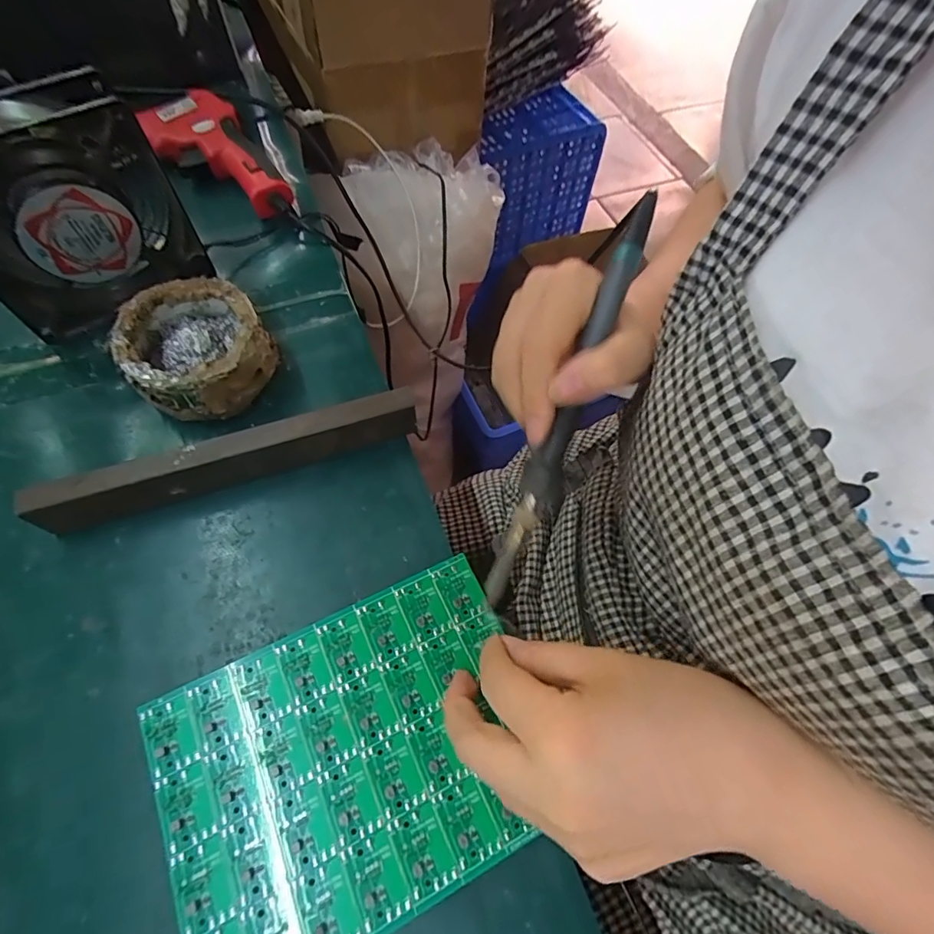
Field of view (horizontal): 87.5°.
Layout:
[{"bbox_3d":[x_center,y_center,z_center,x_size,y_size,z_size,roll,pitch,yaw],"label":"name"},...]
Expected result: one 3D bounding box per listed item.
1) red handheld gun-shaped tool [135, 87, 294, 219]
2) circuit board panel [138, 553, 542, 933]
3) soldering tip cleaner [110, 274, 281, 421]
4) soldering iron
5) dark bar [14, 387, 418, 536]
[{"bbox_3d":[-0.210,-0.256,0.404,0.073,0.034,0.150,-29,68,-16],"label":"red handheld gun-shaped tool"},{"bbox_3d":[-0.050,0.130,0.221,0.162,0.004,0.124,-23,66,-14],"label":"circuit board panel"},{"bbox_3d":[-0.169,-0.074,0.307,0.082,0.040,0.081,1,63,-2],"label":"soldering tip cleaner"},{"bbox_3d":[0.046,-0.025,0.224,0.018,0.014,0.199,22,97,8],"label":"soldering iron"},{"bbox_3d":[-0.130,-0.004,0.279,0.205,0.031,0.018,-17,65,-11],"label":"dark bar"}]

